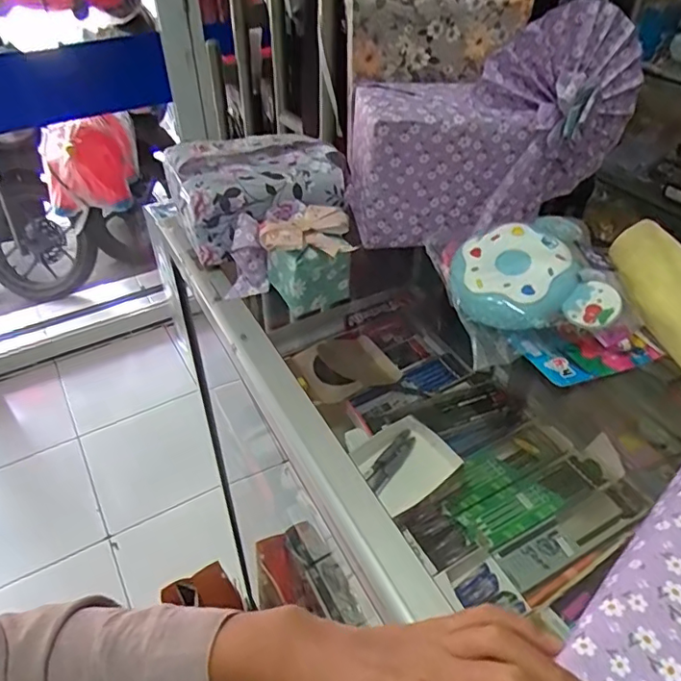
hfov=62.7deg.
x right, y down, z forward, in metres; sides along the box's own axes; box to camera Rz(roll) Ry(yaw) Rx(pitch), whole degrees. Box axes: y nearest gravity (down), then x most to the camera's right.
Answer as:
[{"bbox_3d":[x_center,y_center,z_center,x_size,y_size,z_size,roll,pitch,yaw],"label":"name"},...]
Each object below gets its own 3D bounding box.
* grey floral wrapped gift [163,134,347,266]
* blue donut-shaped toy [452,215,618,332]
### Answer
[{"bbox_3d":[-0.071,-0.152,0.550,0.176,0.079,0.087,-21,45,-21],"label":"grey floral wrapped gift"},{"bbox_3d":[0.159,-0.058,0.484,0.119,0.041,0.117,-2,42,-1],"label":"blue donut-shaped toy"}]

